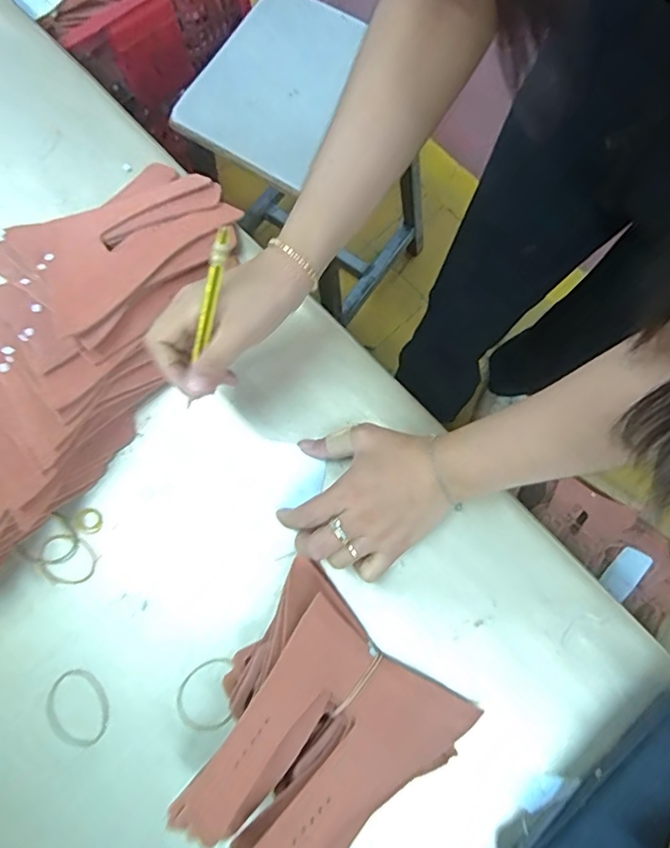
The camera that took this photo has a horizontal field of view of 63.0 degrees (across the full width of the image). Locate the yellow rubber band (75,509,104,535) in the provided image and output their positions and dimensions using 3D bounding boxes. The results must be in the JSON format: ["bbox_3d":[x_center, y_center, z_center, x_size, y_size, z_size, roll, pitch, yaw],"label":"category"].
[{"bbox_3d":[-0.200,0.079,0.444,0.022,0.004,0.021,0,78,1],"label":"yellow rubber band"}]

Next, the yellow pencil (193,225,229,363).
[{"bbox_3d":[-0.089,-0.070,0.369,0.008,0.006,0.125,22,113,5],"label":"yellow pencil"}]

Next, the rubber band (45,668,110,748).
[{"bbox_3d":[-0.195,0.217,0.414,0.053,0.004,0.047,41,81,9],"label":"rubber band"}]

